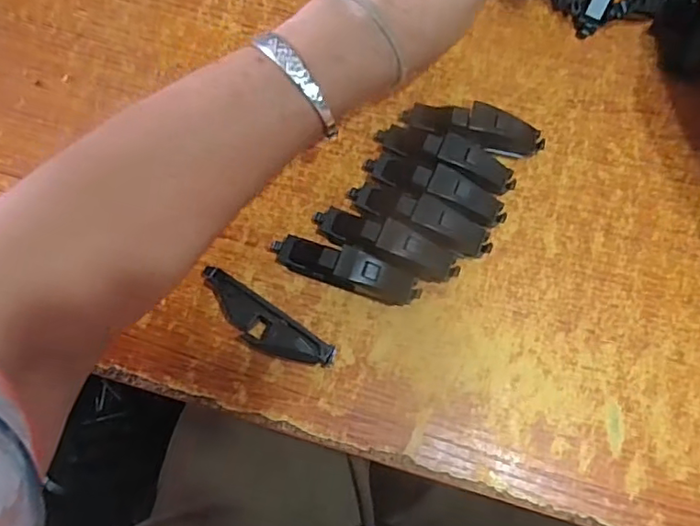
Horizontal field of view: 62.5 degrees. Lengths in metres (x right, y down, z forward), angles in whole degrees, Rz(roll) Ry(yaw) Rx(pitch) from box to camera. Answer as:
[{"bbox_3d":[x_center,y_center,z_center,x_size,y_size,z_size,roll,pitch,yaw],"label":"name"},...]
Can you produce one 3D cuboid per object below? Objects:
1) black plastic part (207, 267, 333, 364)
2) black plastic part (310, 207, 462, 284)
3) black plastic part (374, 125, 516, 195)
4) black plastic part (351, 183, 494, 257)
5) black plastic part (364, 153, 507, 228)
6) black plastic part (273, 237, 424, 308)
[{"bbox_3d":[-0.046,0.033,0.304,0.079,0.016,0.022,33,76,8],"label":"black plastic part"},{"bbox_3d":[0.019,-0.010,0.315,0.081,0.022,0.022,21,75,5],"label":"black plastic part"},{"bbox_3d":[0.054,-0.060,0.330,0.082,0.023,0.020,25,75,6],"label":"black plastic part"},{"bbox_3d":[0.039,-0.024,0.319,0.081,0.023,0.021,23,75,5],"label":"black plastic part"},{"bbox_3d":[0.047,-0.041,0.324,0.083,0.023,0.021,23,75,5],"label":"black plastic part"},{"bbox_3d":[-0.003,0.004,0.311,0.081,0.021,0.020,17,75,4],"label":"black plastic part"}]

